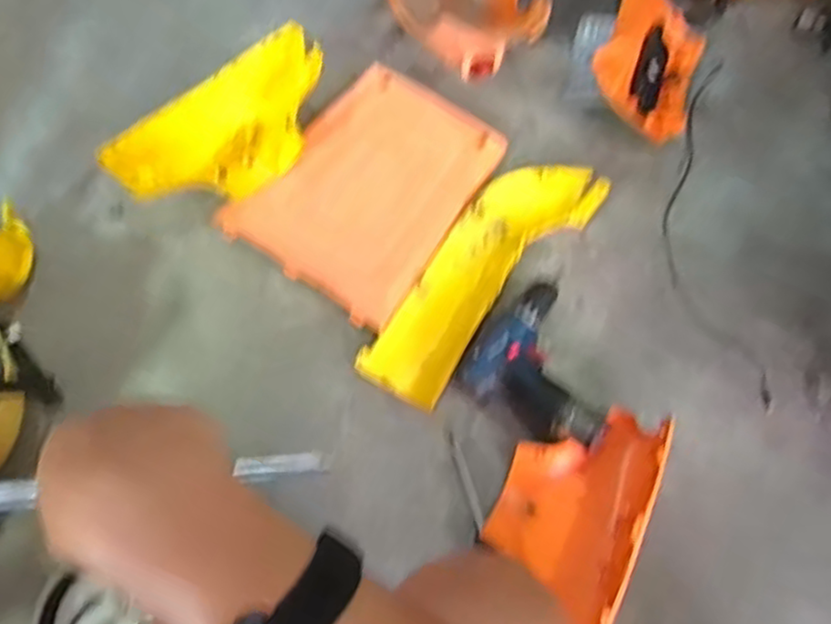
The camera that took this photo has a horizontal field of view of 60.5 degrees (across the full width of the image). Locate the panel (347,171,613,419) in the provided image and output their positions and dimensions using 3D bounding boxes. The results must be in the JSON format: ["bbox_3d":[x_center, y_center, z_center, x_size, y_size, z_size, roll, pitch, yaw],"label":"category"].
[{"bbox_3d":[0.087,-0.054,0.935,0.132,0.036,0.404,38,72,12],"label":"panel"}]

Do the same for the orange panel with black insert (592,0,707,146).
[{"bbox_3d":[0.339,-0.382,1.038,0.181,0.063,0.242,37,63,-33],"label":"orange panel with black insert"}]

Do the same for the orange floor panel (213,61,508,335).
[{"bbox_3d":[-0.056,-0.174,0.966,0.257,0.013,0.339,34,71,11],"label":"orange floor panel"}]

